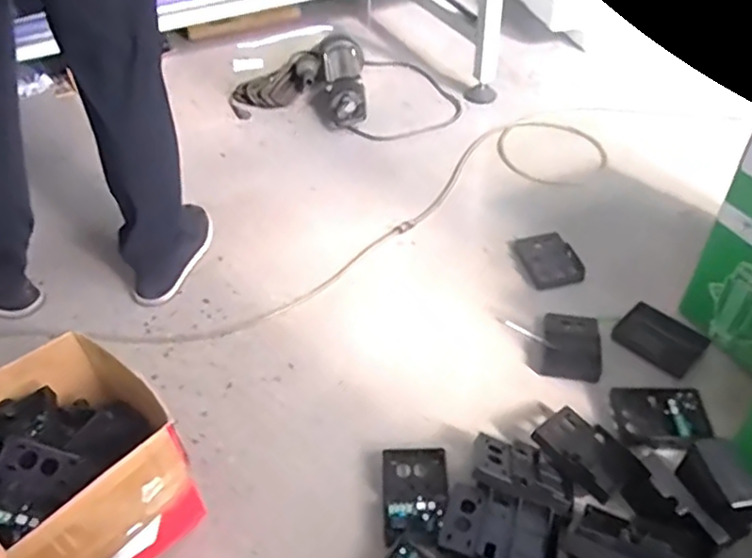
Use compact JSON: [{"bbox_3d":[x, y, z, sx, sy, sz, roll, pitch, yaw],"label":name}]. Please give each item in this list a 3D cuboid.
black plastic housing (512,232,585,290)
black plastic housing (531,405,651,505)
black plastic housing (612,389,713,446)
[{"bbox_3d":[0.314,-0.033,1.158,0.100,0.034,0.118,-10,45,-8],"label":"black plastic housing"},{"bbox_3d":[0.288,0.238,0.859,0.101,0.026,0.138,-19,45,-38],"label":"black plastic housing"},{"bbox_3d":[0.411,0.198,0.921,0.123,0.025,0.096,1,45,3],"label":"black plastic housing"}]

